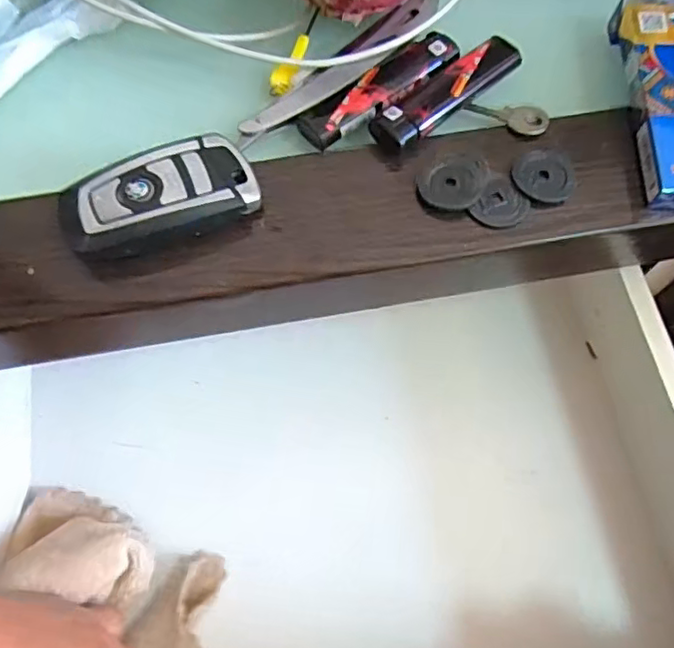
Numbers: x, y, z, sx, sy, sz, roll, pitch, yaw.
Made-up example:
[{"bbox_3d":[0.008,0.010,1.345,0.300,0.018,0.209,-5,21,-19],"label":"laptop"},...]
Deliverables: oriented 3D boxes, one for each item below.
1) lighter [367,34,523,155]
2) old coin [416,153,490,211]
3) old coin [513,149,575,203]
[{"bbox_3d":[0.050,-0.103,0.265,0.080,0.009,0.020,-42,73,-15],"label":"lighter"},{"bbox_3d":[0.048,-0.059,0.249,0.027,0.004,0.028,12,68,6],"label":"old coin"},{"bbox_3d":[0.085,-0.061,0.251,0.025,0.004,0.028,17,69,7],"label":"old coin"}]

